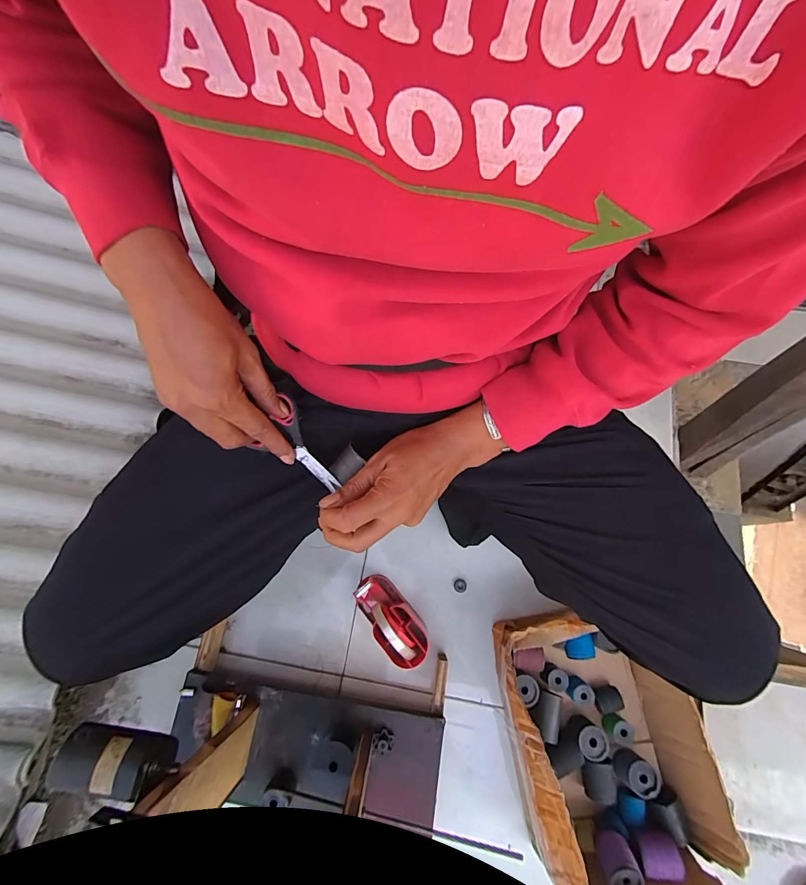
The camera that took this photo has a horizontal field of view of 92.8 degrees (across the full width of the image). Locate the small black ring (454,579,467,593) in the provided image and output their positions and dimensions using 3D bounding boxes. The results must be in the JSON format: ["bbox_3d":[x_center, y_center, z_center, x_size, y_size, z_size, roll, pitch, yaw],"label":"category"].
[{"bbox_3d":[0.102,0.256,0.685,0.021,0.006,0.023,0,73,1],"label":"small black ring"}]

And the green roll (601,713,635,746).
[{"bbox_3d":[0.334,0.447,0.603,0.035,0.041,0.032,0,73,1],"label":"green roll"}]

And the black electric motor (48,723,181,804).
[{"bbox_3d":[-0.284,0.316,0.385,0.103,0.052,0.047,5,74,3],"label":"black electric motor"}]

